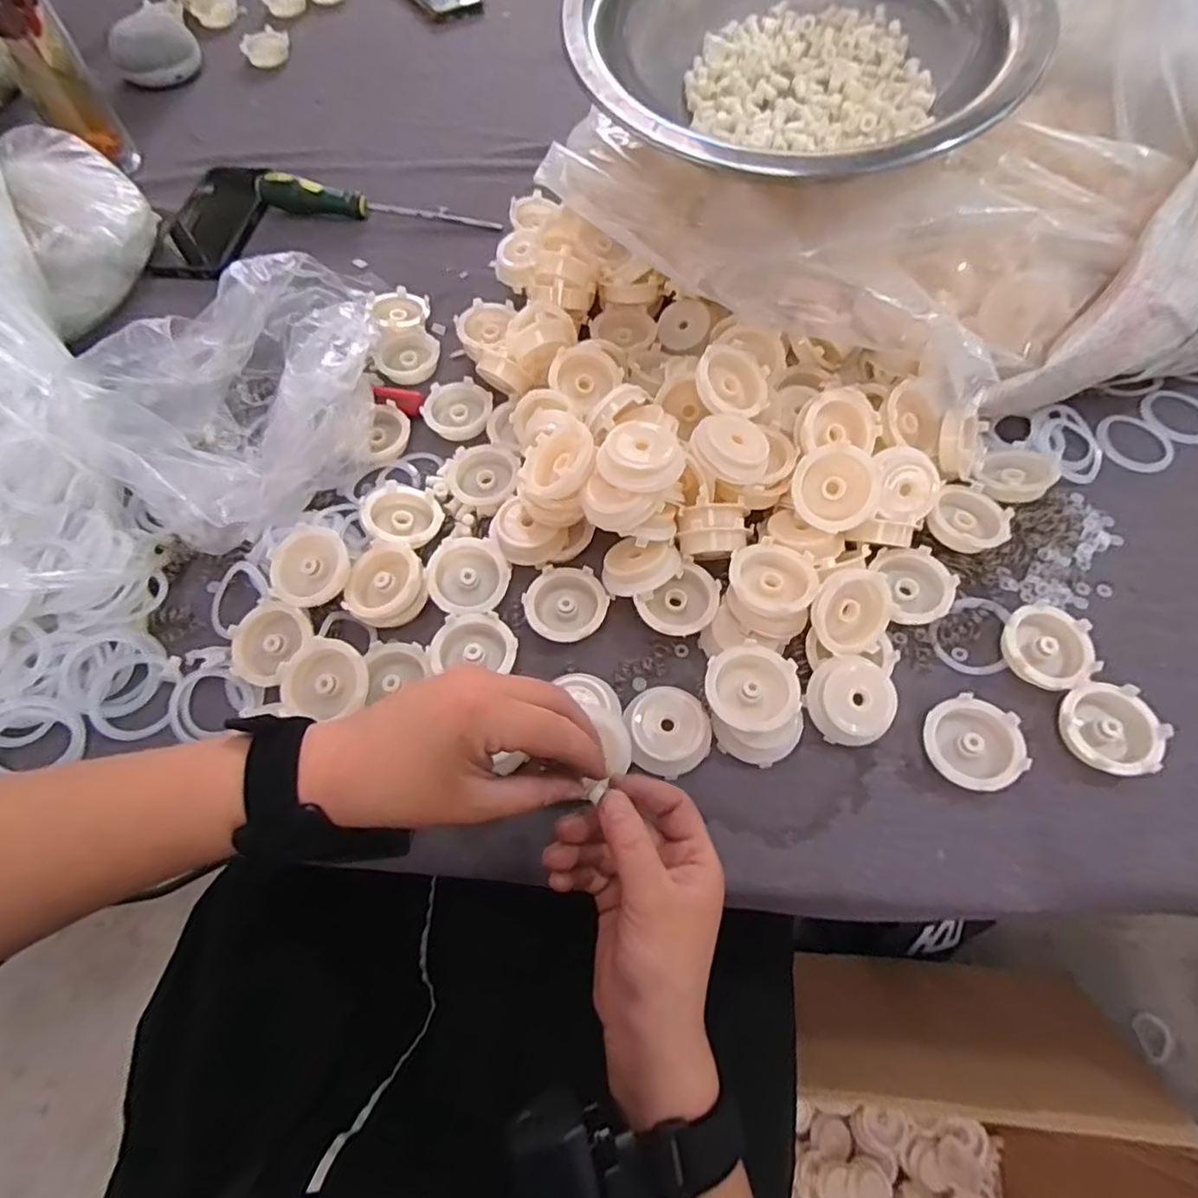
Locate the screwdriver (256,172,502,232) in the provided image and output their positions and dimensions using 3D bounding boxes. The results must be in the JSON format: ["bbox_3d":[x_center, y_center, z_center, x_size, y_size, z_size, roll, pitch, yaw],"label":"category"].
[{"bbox_3d":[-0.221,-0.395,0.632,0.232,0.032,0.029,5,63,4],"label":"screwdriver"}]

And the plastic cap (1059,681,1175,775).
[{"bbox_3d":[0.301,0.077,0.377,0.052,0.017,0.053,-1,63,1],"label":"plastic cap"}]

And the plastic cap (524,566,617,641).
[{"bbox_3d":[-0.021,0.004,0.431,0.054,0.016,0.051,-1,63,1],"label":"plastic cap"}]

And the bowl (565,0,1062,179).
[{"bbox_3d":[0.134,-0.392,0.441,0.287,0.084,0.307,-18,64,-7],"label":"bowl"}]

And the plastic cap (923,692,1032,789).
[{"bbox_3d":[0.221,0.085,0.381,0.052,0.013,0.052,-1,63,1],"label":"plastic cap"}]

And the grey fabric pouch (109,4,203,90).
[{"bbox_3d":[-0.534,-0.661,0.770,0.091,0.048,0.067,-26,65,-11],"label":"grey fabric pouch"}]

